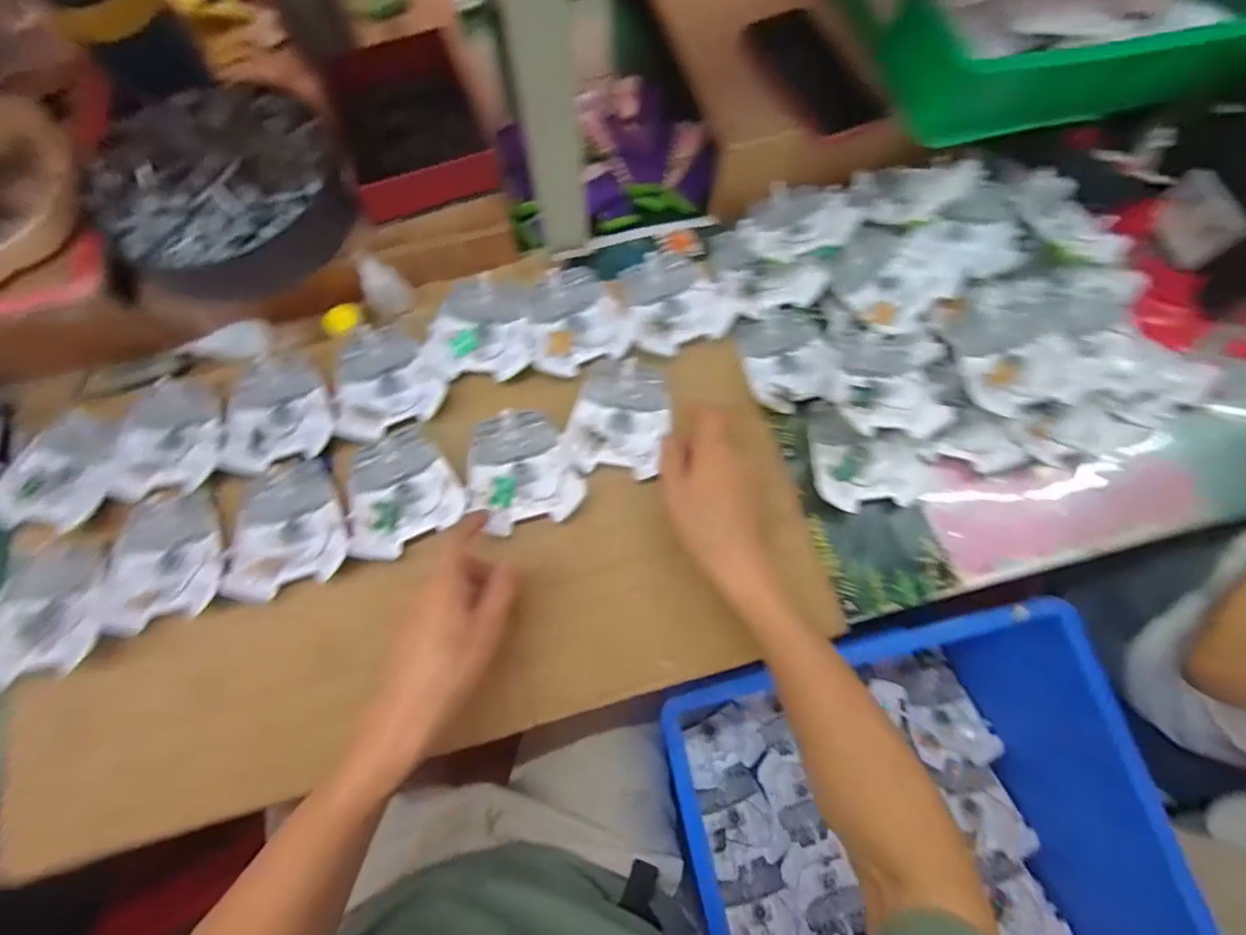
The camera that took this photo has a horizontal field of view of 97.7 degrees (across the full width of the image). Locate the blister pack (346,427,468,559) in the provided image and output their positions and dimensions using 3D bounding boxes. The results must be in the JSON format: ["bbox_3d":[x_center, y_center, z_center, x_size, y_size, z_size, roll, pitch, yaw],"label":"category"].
[{"bbox_3d":[-0.202,0.020,0.484,0.099,0.018,0.102,-31,77,-8],"label":"blister pack"}]

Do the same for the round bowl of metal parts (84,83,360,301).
[{"bbox_3d":[-0.362,-0.251,0.509,0.200,0.094,0.183,0,75,0],"label":"round bowl of metal parts"}]

